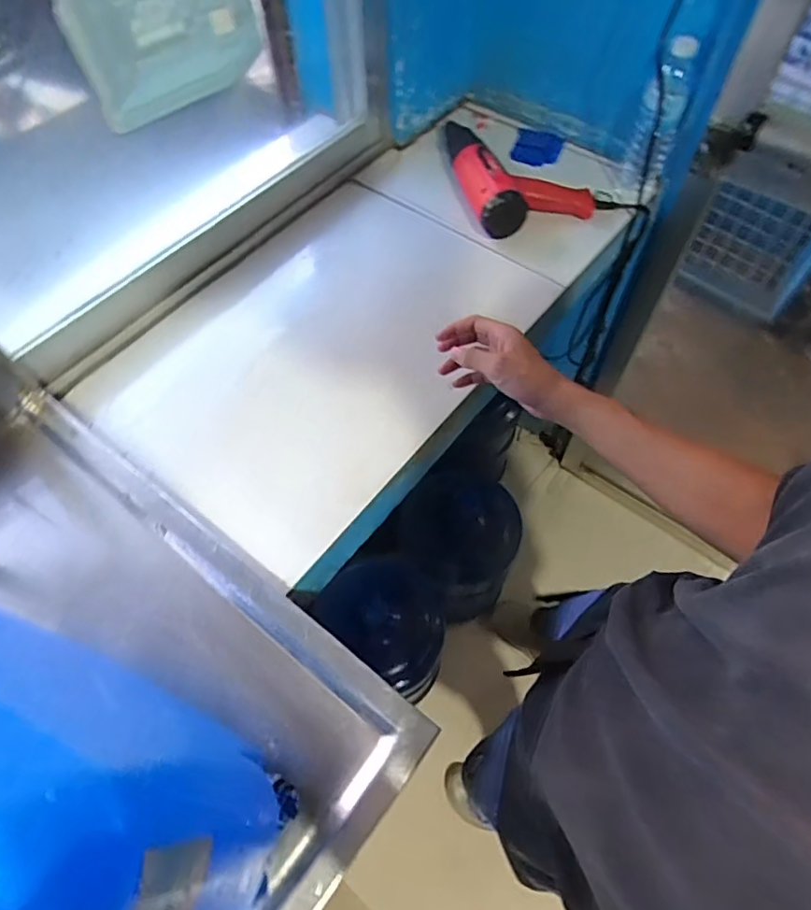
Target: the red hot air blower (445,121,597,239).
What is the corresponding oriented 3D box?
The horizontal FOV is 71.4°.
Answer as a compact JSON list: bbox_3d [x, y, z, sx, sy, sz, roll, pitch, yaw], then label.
[{"bbox_3d":[0.171,-0.491,0.950,0.202,0.075,0.282,-18,61,-9],"label":"red hot air blower"}]

